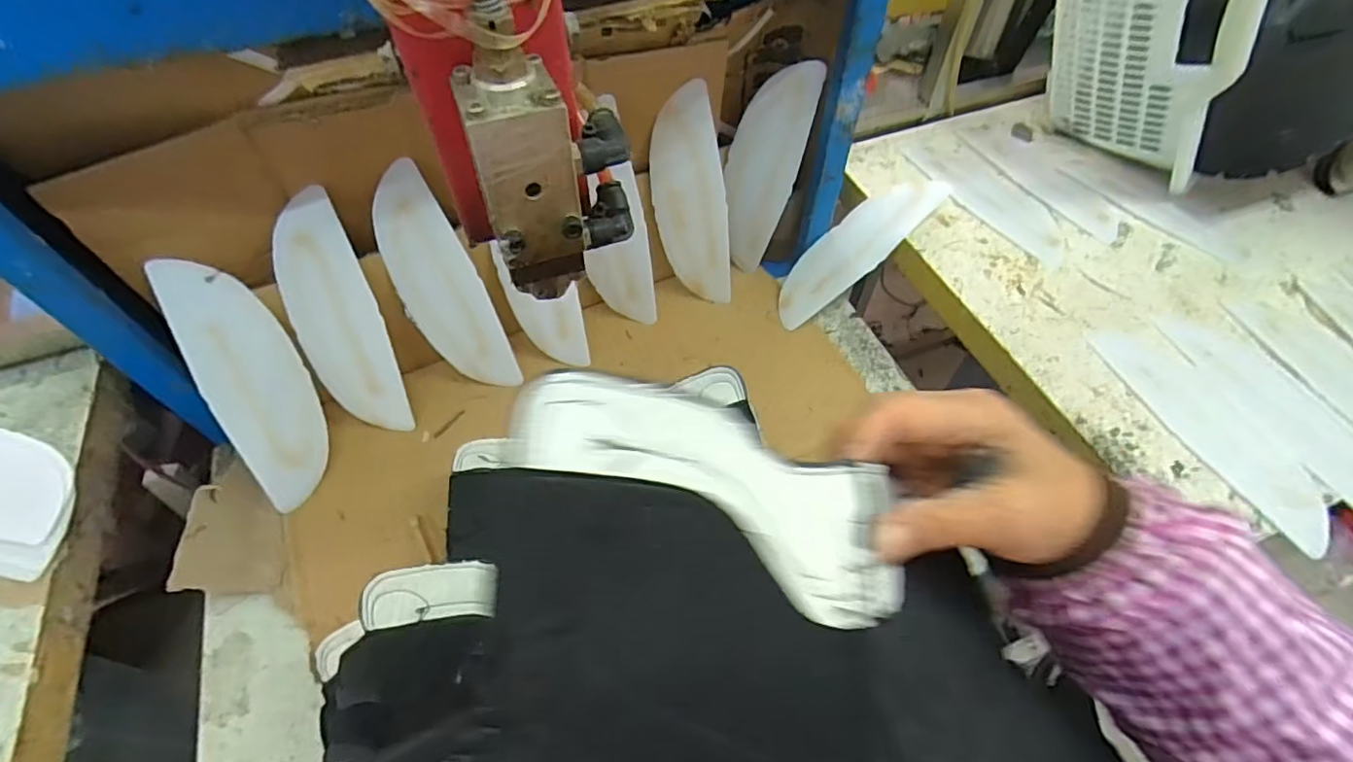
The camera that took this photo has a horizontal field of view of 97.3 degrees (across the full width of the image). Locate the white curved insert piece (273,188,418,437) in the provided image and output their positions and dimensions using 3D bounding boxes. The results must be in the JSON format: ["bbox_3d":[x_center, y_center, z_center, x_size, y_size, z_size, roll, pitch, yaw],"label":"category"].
[{"bbox_3d":[-0.299,-0.052,0.527,0.070,0.212,0.010,-17,20,-11],"label":"white curved insert piece"}]

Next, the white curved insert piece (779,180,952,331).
[{"bbox_3d":[0.193,-0.149,0.648,0.223,0.022,0.073,-41,62,0],"label":"white curved insert piece"}]

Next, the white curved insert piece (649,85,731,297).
[{"bbox_3d":[0.014,-0.179,0.601,0.071,0.213,0.009,-1,32,13],"label":"white curved insert piece"}]

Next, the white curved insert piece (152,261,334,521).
[{"bbox_3d":[-0.356,0.001,0.505,0.008,0.212,0.074,-5,21,44],"label":"white curved insert piece"}]

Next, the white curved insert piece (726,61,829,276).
[{"bbox_3d":[0.088,-0.218,0.618,0.070,0.211,0.015,30,39,19],"label":"white curved insert piece"}]

